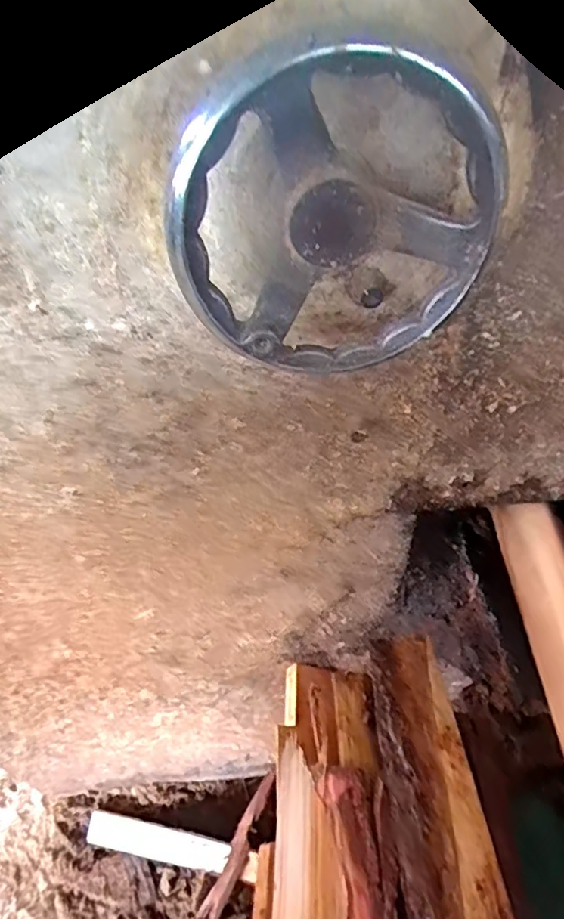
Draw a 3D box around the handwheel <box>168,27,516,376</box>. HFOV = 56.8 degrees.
[{"bbox_3d":[0.026,-0.117,0.264,0.159,0.154,0.034,-7,45,-2],"label":"handwheel"}]

